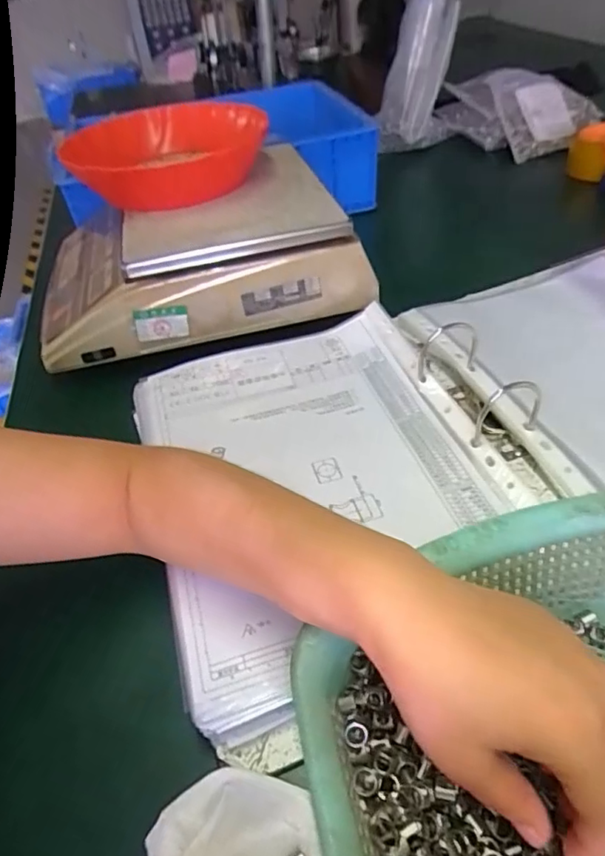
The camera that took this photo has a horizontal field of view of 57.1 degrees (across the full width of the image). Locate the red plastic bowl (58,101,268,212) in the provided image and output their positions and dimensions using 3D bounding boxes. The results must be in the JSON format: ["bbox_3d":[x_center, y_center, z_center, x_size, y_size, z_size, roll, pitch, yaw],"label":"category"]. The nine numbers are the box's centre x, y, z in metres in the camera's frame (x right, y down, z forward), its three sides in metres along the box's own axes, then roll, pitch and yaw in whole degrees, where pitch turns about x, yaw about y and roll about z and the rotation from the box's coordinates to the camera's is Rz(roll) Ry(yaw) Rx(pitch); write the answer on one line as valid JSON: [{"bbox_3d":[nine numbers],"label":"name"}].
[{"bbox_3d":[-0.133,-0.271,0.548,0.189,0.048,0.155,-3,43,4],"label":"red plastic bowl"}]

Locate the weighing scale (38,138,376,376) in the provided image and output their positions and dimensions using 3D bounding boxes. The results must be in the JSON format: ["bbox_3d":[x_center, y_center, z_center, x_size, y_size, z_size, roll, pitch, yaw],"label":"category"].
[{"bbox_3d":[-0.116,-0.197,0.610,0.331,0.106,0.257,-12,43,-5],"label":"weighing scale"}]

